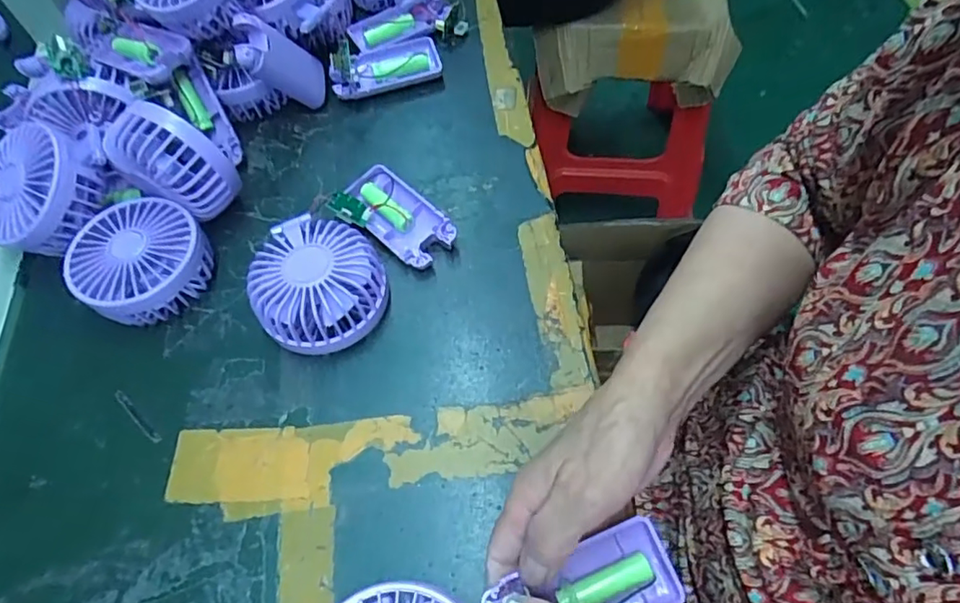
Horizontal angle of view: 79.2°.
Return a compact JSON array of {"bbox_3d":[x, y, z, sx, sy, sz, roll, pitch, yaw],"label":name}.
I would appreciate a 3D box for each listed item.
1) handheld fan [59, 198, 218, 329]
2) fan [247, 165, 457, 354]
[{"bbox_3d":[-0.232,-0.025,0.403,0.081,0.044,0.083,-2,60,3],"label":"handheld fan"},{"bbox_3d":[-0.091,-0.033,0.395,0.096,0.046,0.140,36,69,22],"label":"fan"}]

